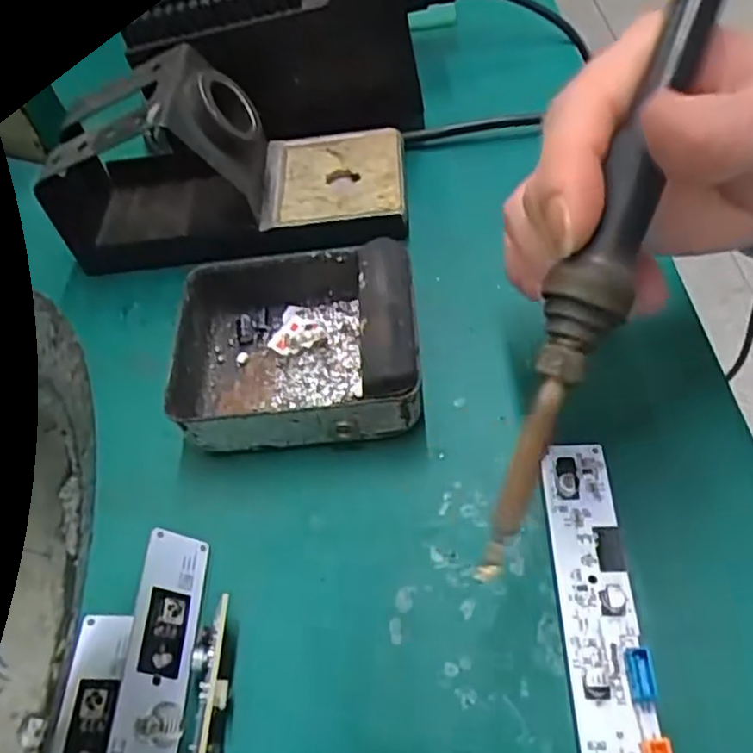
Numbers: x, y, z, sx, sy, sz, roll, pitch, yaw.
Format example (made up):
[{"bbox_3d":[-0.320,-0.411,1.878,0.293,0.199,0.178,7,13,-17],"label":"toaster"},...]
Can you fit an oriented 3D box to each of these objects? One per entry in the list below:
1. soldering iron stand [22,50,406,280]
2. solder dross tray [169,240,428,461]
[{"bbox_3d":[-0.071,-0.106,0.322,0.162,0.070,0.073,-6,52,5],"label":"soldering iron stand"},{"bbox_3d":[-0.031,-0.013,0.269,0.096,0.035,0.082,-6,52,4],"label":"solder dross tray"}]

